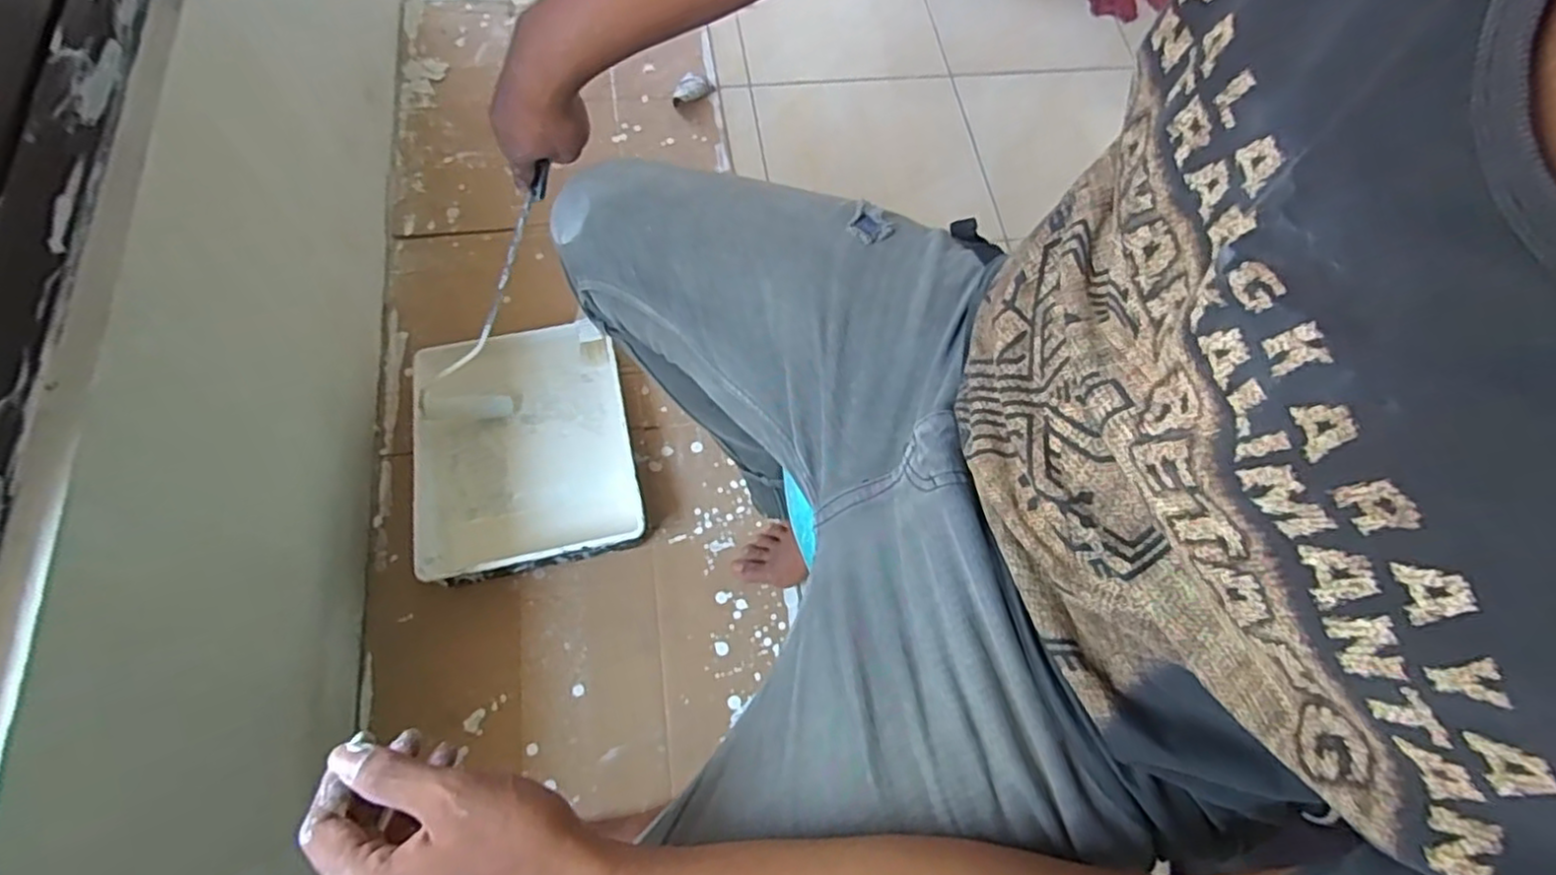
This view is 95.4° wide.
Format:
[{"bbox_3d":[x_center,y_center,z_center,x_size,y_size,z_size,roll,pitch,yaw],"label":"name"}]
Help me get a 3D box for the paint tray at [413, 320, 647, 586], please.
[{"bbox_3d":[-0.353,0.005,0.979,0.286,0.084,0.360,-13,69,-10],"label":"paint tray"}]

